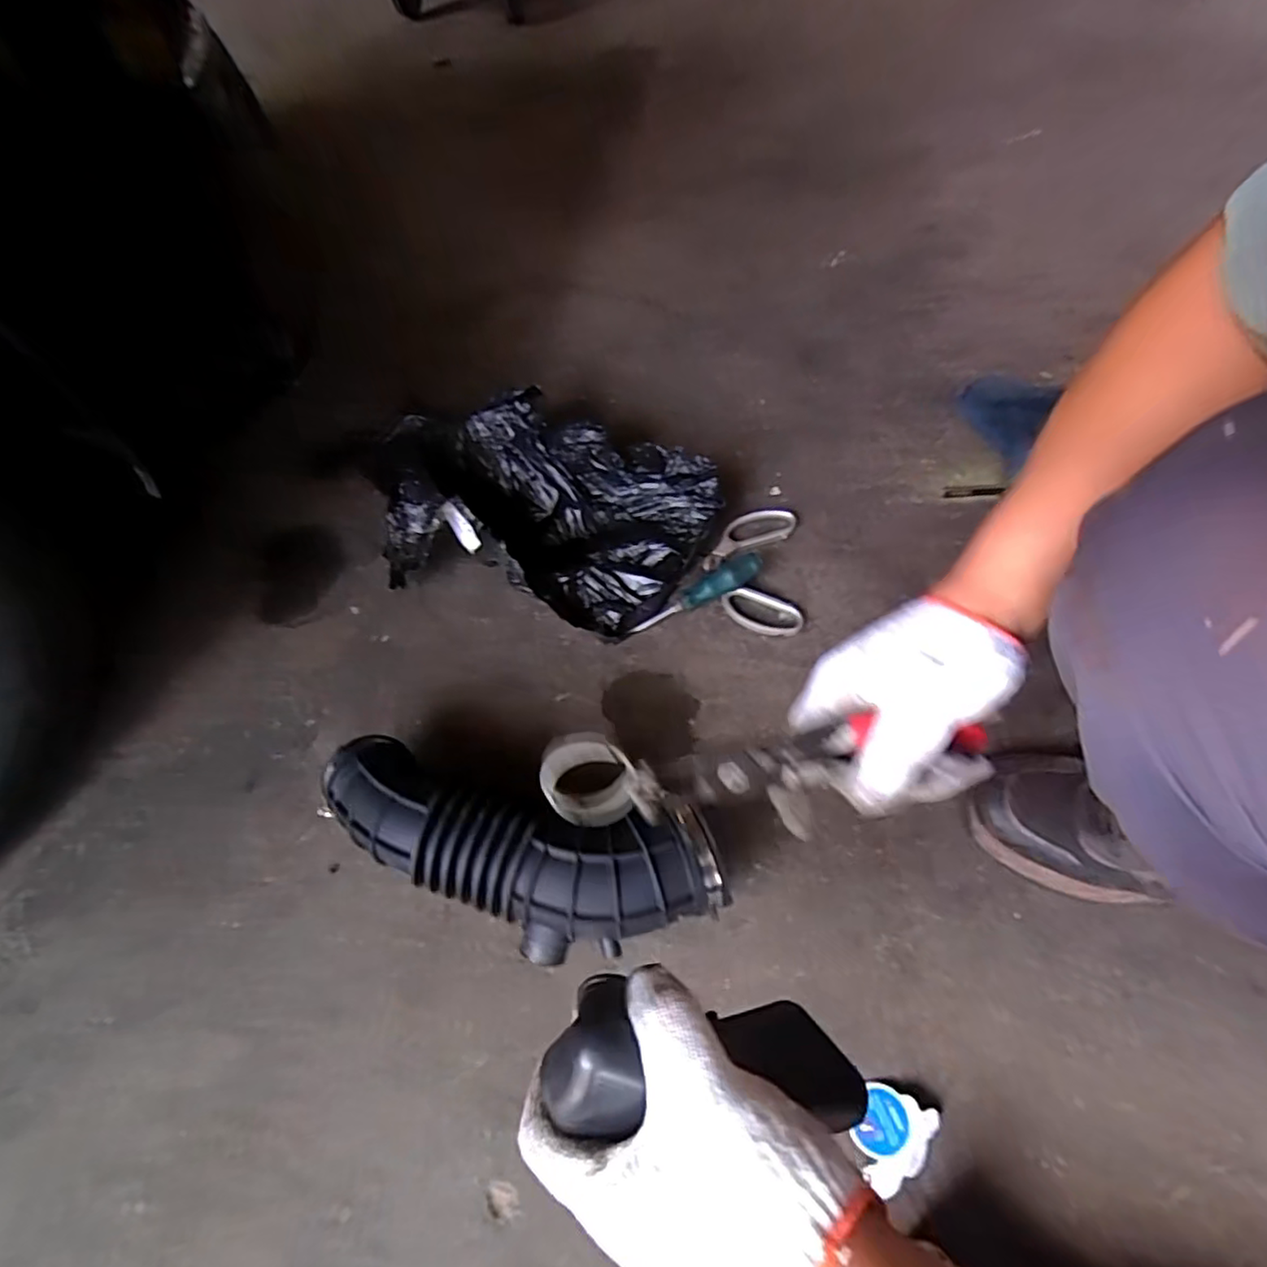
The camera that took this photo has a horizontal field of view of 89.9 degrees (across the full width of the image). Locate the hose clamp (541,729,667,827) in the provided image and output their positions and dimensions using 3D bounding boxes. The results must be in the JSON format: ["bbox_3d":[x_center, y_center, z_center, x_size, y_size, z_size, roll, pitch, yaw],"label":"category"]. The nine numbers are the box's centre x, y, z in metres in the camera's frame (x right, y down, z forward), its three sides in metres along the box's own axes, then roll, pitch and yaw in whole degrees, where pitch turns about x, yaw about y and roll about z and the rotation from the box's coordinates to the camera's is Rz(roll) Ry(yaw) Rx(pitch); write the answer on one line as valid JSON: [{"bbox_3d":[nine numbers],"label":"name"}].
[{"bbox_3d":[-0.017,0.079,0.336,0.060,0.055,0.015,-6,28,-4],"label":"hose clamp"}]

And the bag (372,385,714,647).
[{"bbox_3d":[-0.107,-0.137,0.709,0.373,0.104,0.251,14,60,13],"label":"bag"}]

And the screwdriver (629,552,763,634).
[{"bbox_3d":[0.067,-0.041,0.674,0.151,0.022,0.021,-30,59,2],"label":"screwdriver"}]

